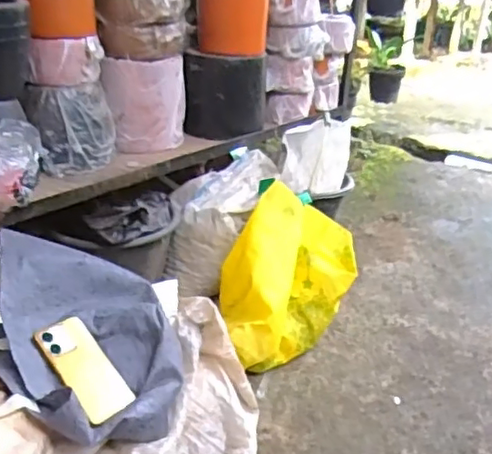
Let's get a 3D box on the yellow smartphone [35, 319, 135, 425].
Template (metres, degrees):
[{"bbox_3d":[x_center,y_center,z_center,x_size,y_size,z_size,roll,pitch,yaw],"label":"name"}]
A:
[{"bbox_3d":[-0.235,0.203,0.897,0.079,0.011,0.178,-19,52,-43],"label":"yellow smartphone"}]

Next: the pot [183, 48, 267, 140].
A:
[{"bbox_3d":[-0.046,-0.322,1.475,0.189,0.185,0.167,3,24,-2],"label":"pot"}]

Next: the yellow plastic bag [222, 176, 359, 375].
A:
[{"bbox_3d":[0.055,0.102,1.234,0.299,0.261,0.202,-17,32,-38],"label":"yellow plastic bag"}]

